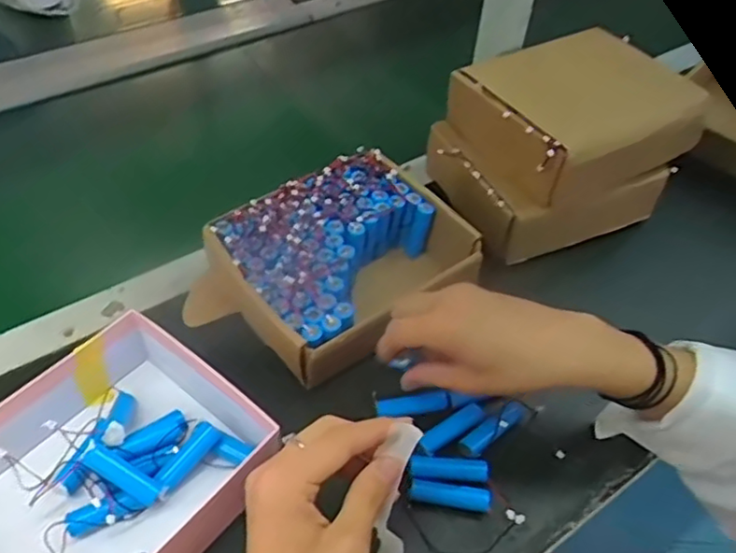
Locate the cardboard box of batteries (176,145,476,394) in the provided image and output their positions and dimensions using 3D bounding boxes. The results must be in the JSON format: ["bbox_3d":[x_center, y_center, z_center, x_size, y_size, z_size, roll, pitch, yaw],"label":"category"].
[{"bbox_3d":[-0.020,-0.010,0.500,0.171,0.069,0.145,-34,59,-28],"label":"cardboard box of batteries"}]

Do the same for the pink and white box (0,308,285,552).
[{"bbox_3d":[-0.160,0.112,0.379,0.159,0.050,0.182,31,54,22],"label":"pink and white box"}]

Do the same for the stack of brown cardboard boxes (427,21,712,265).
[{"bbox_3d":[0.162,-0.111,0.549,0.168,0.125,0.142,-13,51,-15],"label":"stack of brown cardboard boxes"}]

